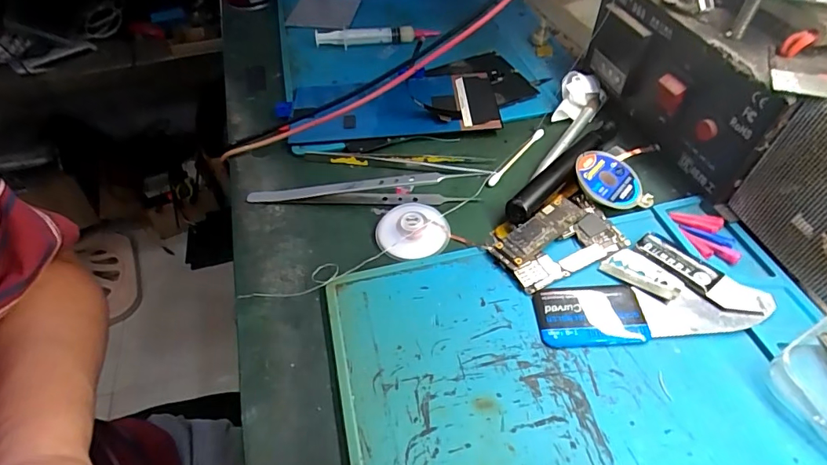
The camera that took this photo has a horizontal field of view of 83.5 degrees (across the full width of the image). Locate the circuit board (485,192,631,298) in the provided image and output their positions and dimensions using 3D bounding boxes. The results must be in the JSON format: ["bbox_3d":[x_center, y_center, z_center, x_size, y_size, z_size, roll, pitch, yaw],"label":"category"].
[{"bbox_3d":[0.085,0.005,0.275,0.073,0.008,0.042,-23,52,-15],"label":"circuit board"}]

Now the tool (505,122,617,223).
[{"bbox_3d":[0.103,-0.045,0.307,0.015,0.012,0.116,36,60,29],"label":"tool"}]

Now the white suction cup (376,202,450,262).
[{"bbox_3d":[-0.001,-0.002,0.287,0.044,0.008,0.040,-2,49,2],"label":"white suction cup"}]

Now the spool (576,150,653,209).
[{"bbox_3d":[0.127,-0.035,0.300,0.045,0.004,0.044,-3,61,-17],"label":"spool"}]

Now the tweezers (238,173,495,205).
[{"bbox_3d":[-0.032,-0.029,0.303,0.154,0.018,0.024,-5,49,0],"label":"tweezers"}]

